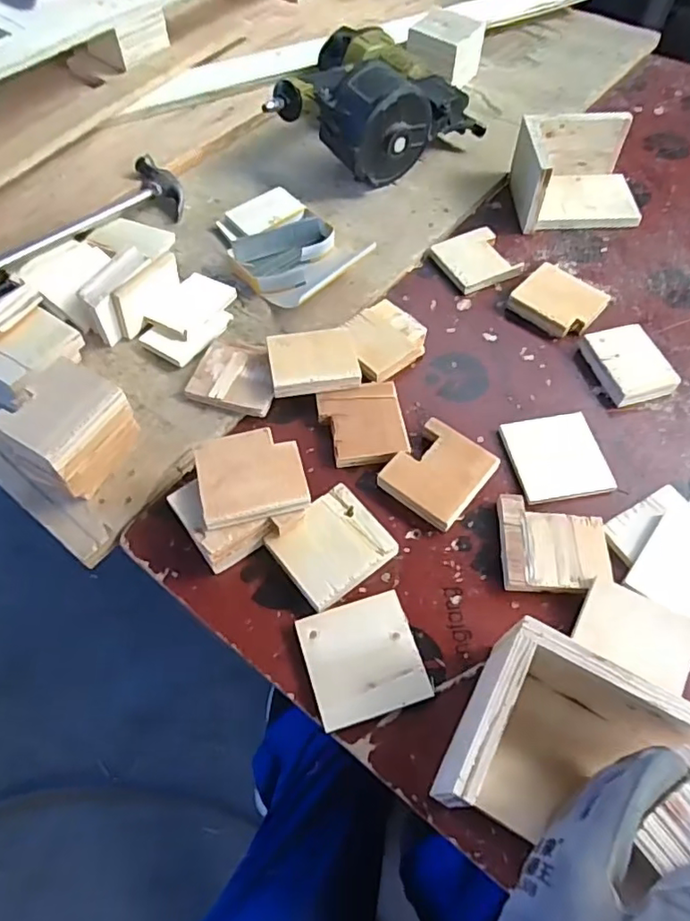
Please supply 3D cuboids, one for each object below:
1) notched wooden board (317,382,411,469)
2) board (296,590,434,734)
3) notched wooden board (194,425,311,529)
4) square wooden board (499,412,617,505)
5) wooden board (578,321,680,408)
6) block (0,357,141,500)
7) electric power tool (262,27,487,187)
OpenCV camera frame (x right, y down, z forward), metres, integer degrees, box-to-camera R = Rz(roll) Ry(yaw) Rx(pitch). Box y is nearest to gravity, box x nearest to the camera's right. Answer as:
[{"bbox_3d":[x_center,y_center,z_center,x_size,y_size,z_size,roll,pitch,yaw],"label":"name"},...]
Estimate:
[{"bbox_3d":[0.021,-0.038,0.595,0.083,0.009,0.092,-11,61,-9],"label":"notched wooden board"},{"bbox_3d":[0.015,0.163,0.477,0.091,0.005,0.091,-14,61,-11],"label":"board"},{"bbox_3d":[-0.083,0.013,0.510,0.091,0.009,0.078,-13,70,-6],"label":"notched wooden board"},{"bbox_3d":[0.214,-0.004,0.584,0.089,0.012,0.092,-7,60,-7],"label":"square wooden board"},{"bbox_3d":[0.315,-0.110,0.637,0.067,0.026,0.094,-11,61,-9],"label":"wooden board"},{"bbox_3d":[-0.262,-0.028,0.543,0.083,0.076,0.100,27,62,12],"label":"block"},{"bbox_3d":[0.053,-0.499,0.797,0.257,0.110,0.236,22,61,10],"label":"electric power tool"}]

